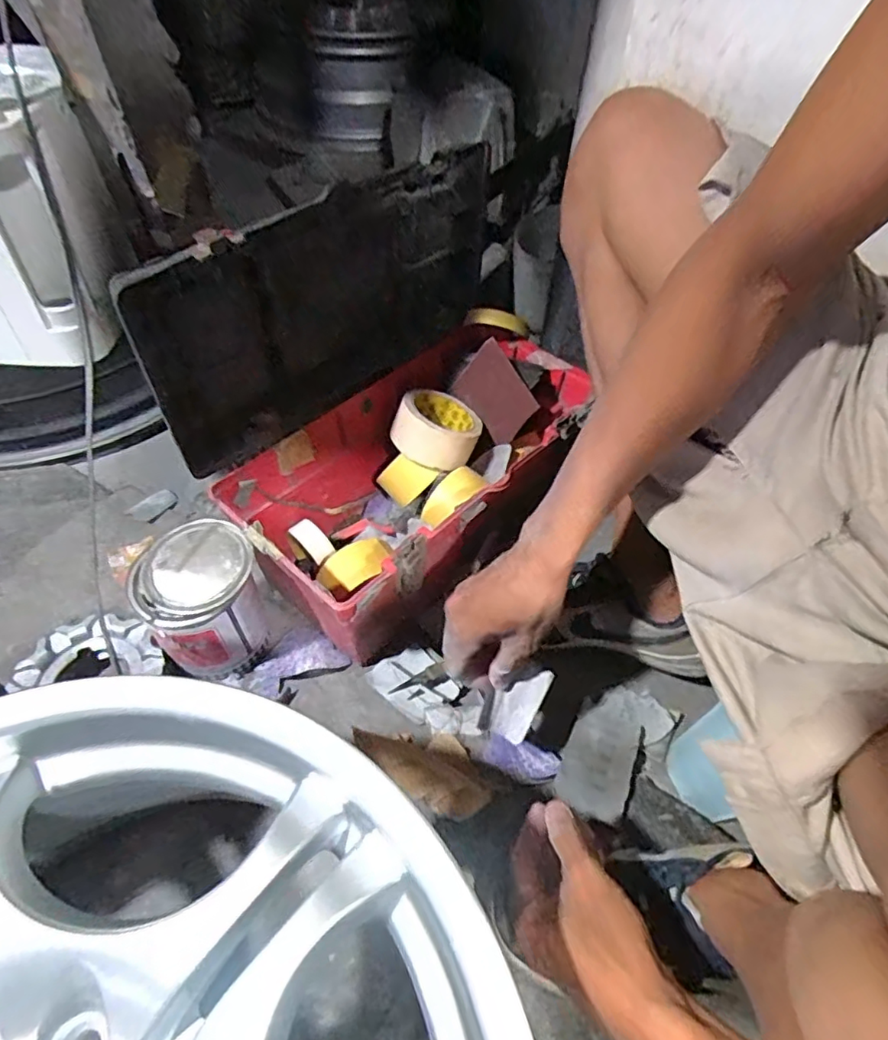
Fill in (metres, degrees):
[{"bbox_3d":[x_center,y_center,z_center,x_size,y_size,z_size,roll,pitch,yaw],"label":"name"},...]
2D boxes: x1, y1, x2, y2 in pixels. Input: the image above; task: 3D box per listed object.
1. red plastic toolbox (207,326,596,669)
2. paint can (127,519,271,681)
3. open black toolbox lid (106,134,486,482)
[{"bbox_3d":[-0.022,-0.049,0.671,0.204,0.160,0.413,38,58,21],"label":"red plastic toolbox"},{"bbox_3d":[-0.235,0.080,0.572,0.107,0.133,0.117,-9,54,-12],"label":"paint can"},{"bbox_3d":[-0.099,-0.217,0.580,0.025,0.213,0.415,35,59,21],"label":"open black toolbox lid"}]

